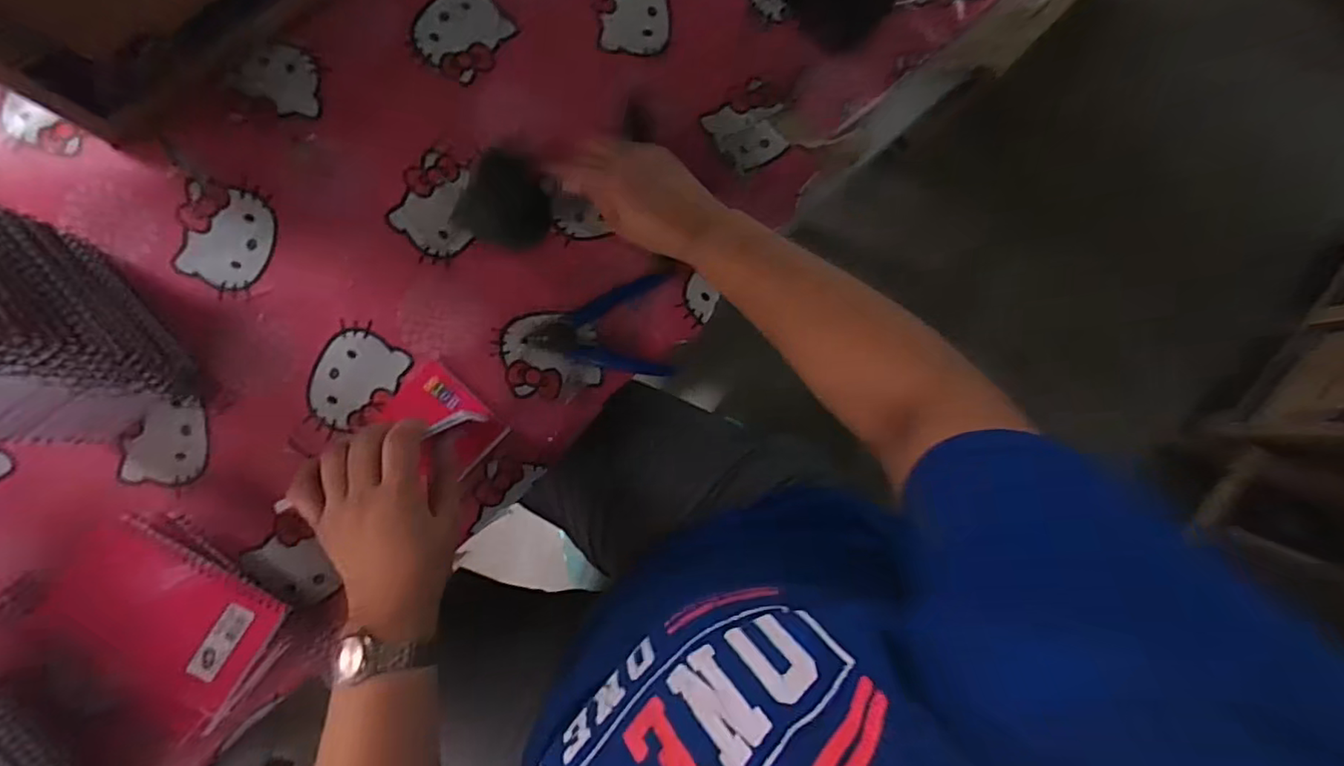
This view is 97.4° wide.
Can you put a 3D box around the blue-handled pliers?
[{"bbox_3d":[-0.058,-0.046,0.503,0.121,0.008,0.087,-6,86,-5],"label":"blue-handled pliers"}]

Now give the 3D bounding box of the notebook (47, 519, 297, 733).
[{"bbox_3d":[-0.362,0.168,0.416,0.147,0.019,0.108,33,89,4],"label":"notebook"}]

